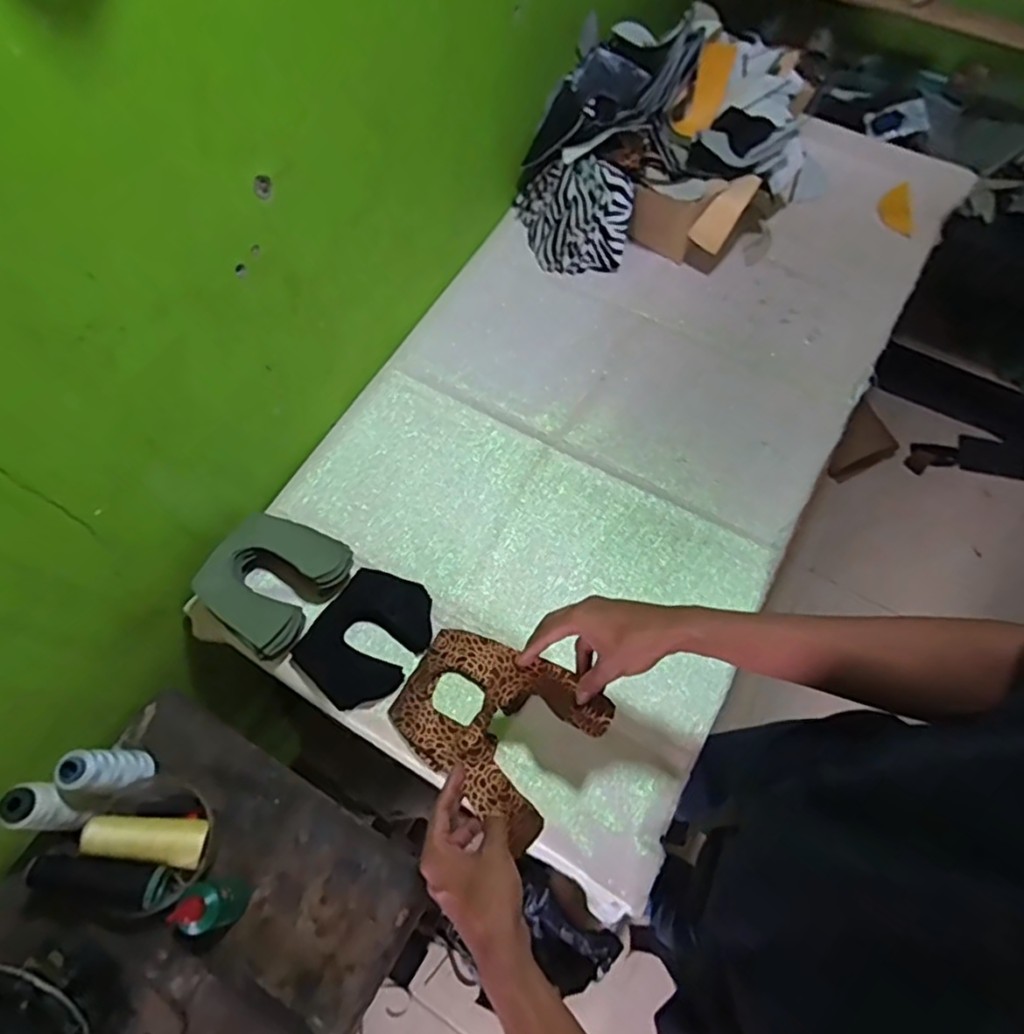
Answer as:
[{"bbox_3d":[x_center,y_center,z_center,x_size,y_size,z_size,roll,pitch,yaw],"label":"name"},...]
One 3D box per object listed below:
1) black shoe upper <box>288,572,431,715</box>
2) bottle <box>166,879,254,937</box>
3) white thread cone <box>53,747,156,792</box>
[{"bbox_3d":[-0.168,0.142,0.752,0.124,0.036,0.160,30,71,13],"label":"black shoe upper"},{"bbox_3d":[-0.294,0.382,0.624,0.041,0.103,0.047,-24,69,-8],"label":"bottle"},{"bbox_3d":[-0.416,0.260,0.652,0.041,0.110,0.041,-1,67,1],"label":"white thread cone"}]

